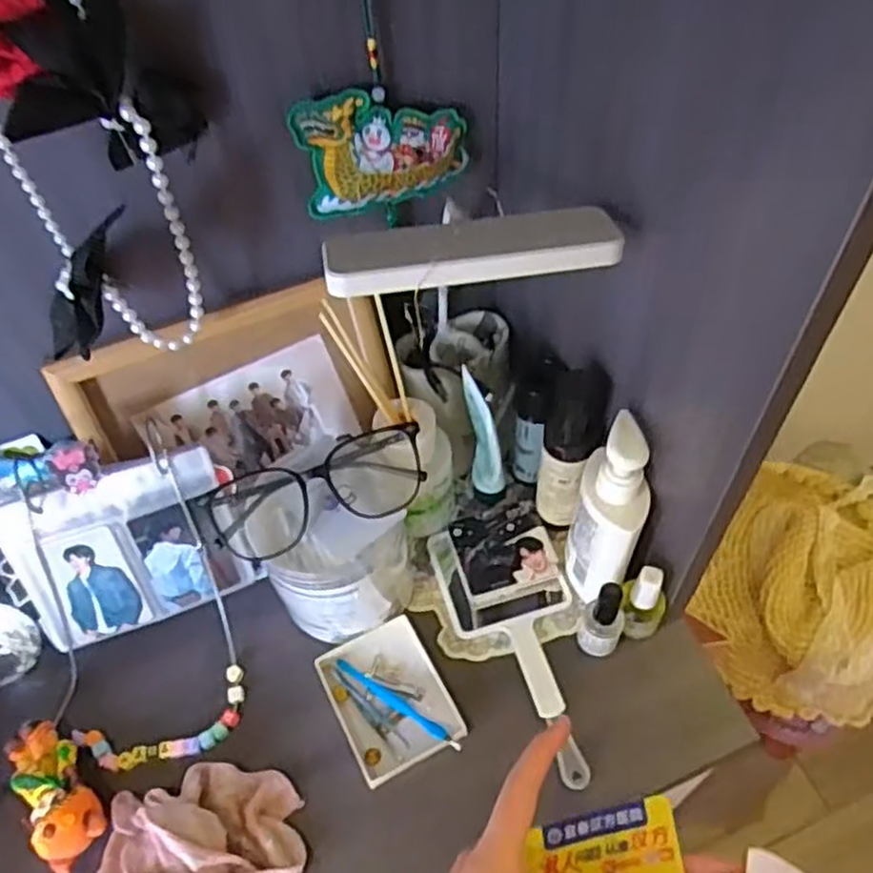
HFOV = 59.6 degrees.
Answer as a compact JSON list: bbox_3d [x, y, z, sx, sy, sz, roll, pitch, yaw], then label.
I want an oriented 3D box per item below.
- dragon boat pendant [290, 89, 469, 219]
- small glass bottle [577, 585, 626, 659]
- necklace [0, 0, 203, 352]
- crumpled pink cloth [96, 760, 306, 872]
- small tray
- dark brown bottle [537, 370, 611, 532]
[{"bbox_3d":[-0.031,-0.181,0.478,0.108,0.077,0.014,-21,56,-11],"label":"dragon boat pendant"},{"bbox_3d":[0.112,0.124,0.514,0.028,0.074,0.027,-2,55,3],"label":"small glass bottle"},{"bbox_3d":[-0.186,-0.150,0.378,0.075,0.282,0.049,-32,59,-18],"label":"necklace"},{"bbox_3d":[-0.148,0.248,0.463,0.130,0.036,0.101,7,55,9],"label":"crumpled pink cloth"},{"bbox_3d":[-0.032,0.178,0.522,0.073,0.014,0.097,-23,56,-12],"label":"small tray"},{"bbox_3d":[0.093,0.013,0.542,0.039,0.139,0.043,14,57,13],"label":"dark brown bottle"}]

